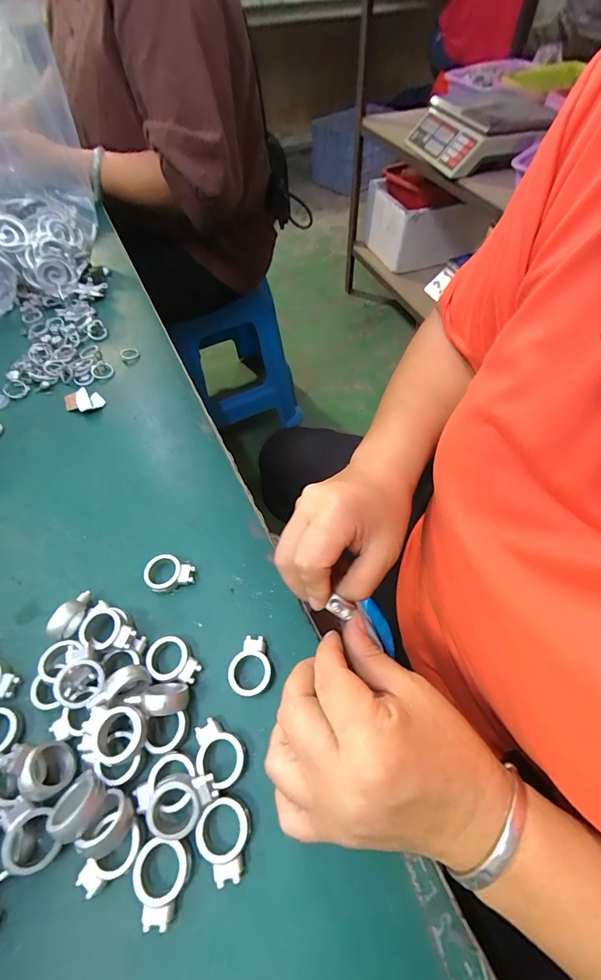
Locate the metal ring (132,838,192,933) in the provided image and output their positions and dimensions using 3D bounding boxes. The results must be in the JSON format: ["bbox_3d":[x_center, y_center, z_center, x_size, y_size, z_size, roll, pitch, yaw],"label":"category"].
[{"bbox_3d":[-0.068,0.190,0.185,0.027,0.010,0.032,-1,56,0],"label":"metal ring"}]

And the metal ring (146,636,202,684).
[{"bbox_3d":[-0.080,0.108,0.243,0.034,0.010,0.025,19,58,13],"label":"metal ring"}]

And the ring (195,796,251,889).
[{"bbox_3d":[-0.038,0.177,0.194,0.026,0.009,0.033,-13,57,-8],"label":"ring"}]

